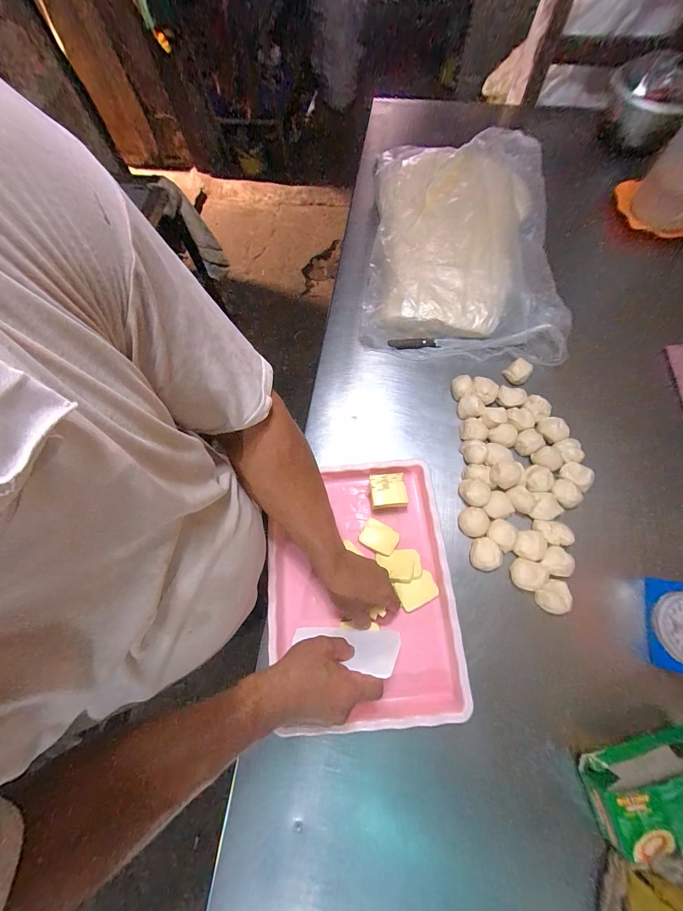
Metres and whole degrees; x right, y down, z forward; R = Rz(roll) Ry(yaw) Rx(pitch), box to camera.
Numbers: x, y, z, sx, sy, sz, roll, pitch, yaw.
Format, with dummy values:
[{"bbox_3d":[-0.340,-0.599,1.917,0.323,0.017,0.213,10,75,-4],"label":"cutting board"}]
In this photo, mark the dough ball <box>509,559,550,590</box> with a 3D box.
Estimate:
[{"bbox_3d":[0.288,0.186,0.489,0.044,0.041,0.043,-1,70,2],"label":"dough ball"}]

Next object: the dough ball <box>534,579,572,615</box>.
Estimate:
[{"bbox_3d":[0.317,0.215,0.479,0.044,0.040,0.046,-1,70,2],"label":"dough ball"}]

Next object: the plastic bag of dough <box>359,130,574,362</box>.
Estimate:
[{"bbox_3d":[0.263,-0.485,0.697,0.397,0.094,0.601,5,71,4],"label":"plastic bag of dough"}]

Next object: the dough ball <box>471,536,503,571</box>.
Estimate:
[{"bbox_3d":[0.229,0.157,0.498,0.044,0.036,0.047,-1,70,2],"label":"dough ball"}]

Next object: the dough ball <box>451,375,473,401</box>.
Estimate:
[{"bbox_3d":[0.227,-0.128,0.596,0.032,0.030,0.046,2,71,3],"label":"dough ball"}]

